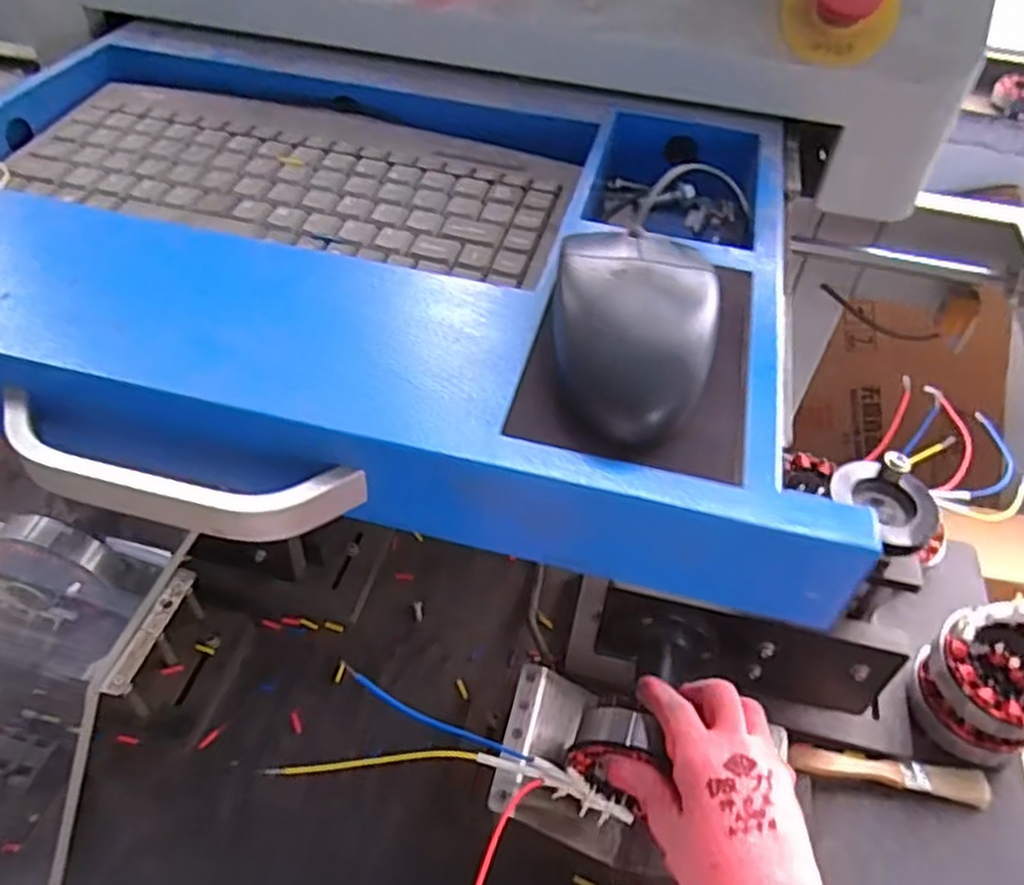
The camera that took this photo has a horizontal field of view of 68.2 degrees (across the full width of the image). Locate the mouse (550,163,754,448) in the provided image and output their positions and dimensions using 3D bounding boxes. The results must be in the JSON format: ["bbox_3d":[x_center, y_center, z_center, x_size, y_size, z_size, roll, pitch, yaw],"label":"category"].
[{"bbox_3d":[0.048,-0.054,0.280,0.061,0.038,0.115,17,48,12],"label":"mouse"}]

